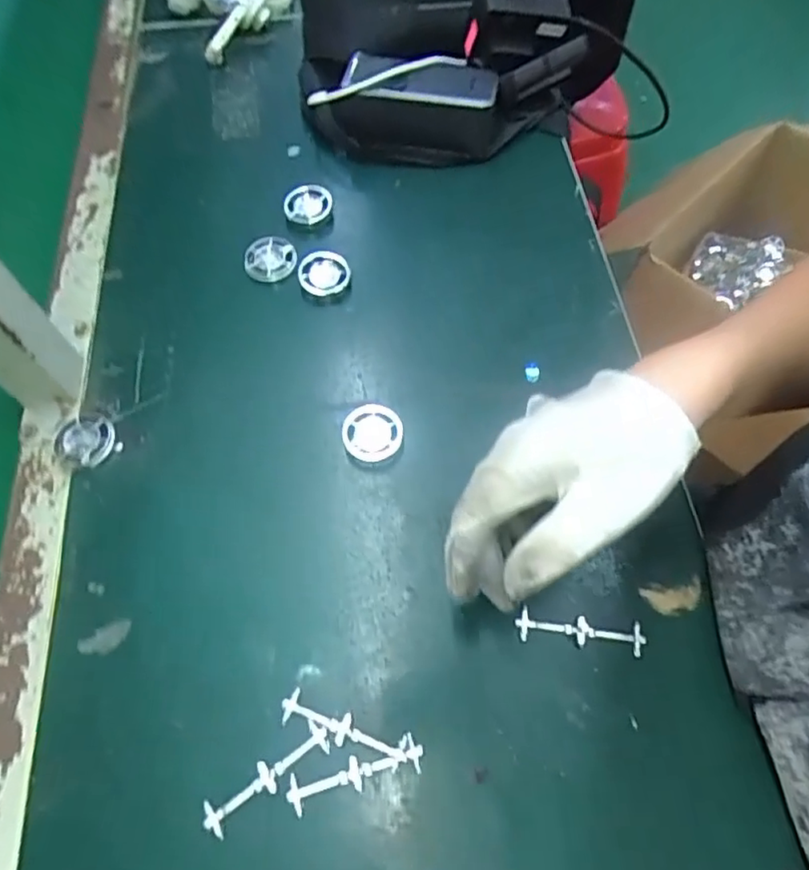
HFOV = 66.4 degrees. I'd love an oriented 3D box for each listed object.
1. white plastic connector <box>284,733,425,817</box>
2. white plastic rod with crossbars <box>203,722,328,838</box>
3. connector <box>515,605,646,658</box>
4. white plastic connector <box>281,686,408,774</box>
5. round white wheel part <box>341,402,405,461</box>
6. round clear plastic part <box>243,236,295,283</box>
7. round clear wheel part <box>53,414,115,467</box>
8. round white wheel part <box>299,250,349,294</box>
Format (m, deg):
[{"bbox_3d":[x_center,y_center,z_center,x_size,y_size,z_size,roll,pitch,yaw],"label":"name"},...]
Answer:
[{"bbox_3d":[-0.025,0.176,0.322,0.071,0.004,0.018,-14,63,-11],"label":"white plastic connector"},{"bbox_3d":[-0.071,0.178,0.322,0.073,0.005,0.018,-32,68,-20],"label":"white plastic rod with crossbars"},{"bbox_3d":[0.102,0.112,0.355,0.072,0.004,0.018,7,61,0],"label":"connector"},{"bbox_3d":[-0.033,0.157,0.331,0.071,0.005,0.017,20,61,7],"label":"white plastic connector"},{"bbox_3d":[-0.021,0.000,0.413,0.039,0.017,0.038,2,61,-3],"label":"round white wheel part"},{"bbox_3d":[-0.105,-0.139,0.485,0.039,0.009,0.039,2,61,-3],"label":"round clear plastic part"},{"bbox_3d":[-0.216,0.003,0.410,0.043,0.011,0.038,4,61,-2],"label":"round clear wheel part"},{"bbox_3d":[-0.062,-0.123,0.474,0.038,0.015,0.038,2,61,-3],"label":"round white wheel part"}]

